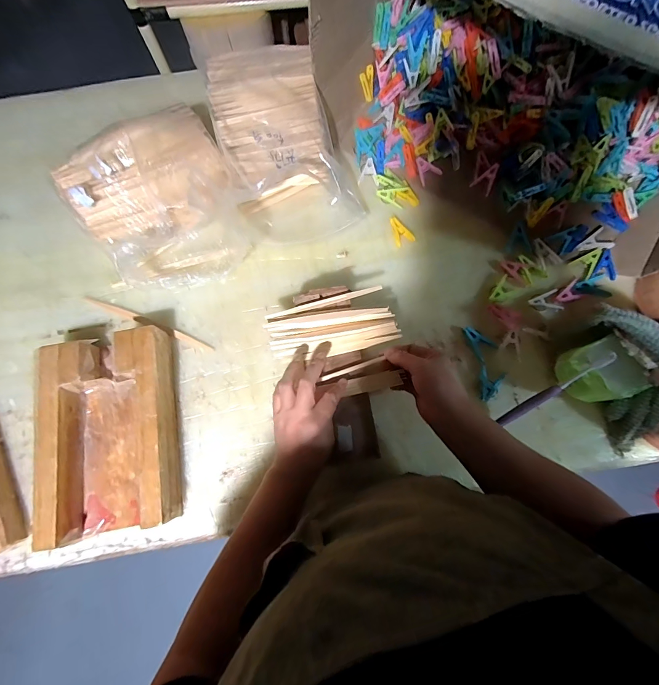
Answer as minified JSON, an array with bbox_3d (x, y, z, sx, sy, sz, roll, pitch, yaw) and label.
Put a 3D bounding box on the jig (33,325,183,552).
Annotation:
[{"bbox_3d":[-0.309,0.123,0.496,0.161,0.060,0.264,-10,77,-2],"label":"jig"}]

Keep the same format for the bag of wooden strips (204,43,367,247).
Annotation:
[{"bbox_3d":[-0.086,-0.330,0.594,0.192,0.103,0.317,-21,78,-4],"label":"bag of wooden strips"}]

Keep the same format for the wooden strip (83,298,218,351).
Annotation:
[{"bbox_3d":[-0.291,-0.032,0.564,0.226,0.011,0.012,21,78,5],"label":"wooden strip"}]

